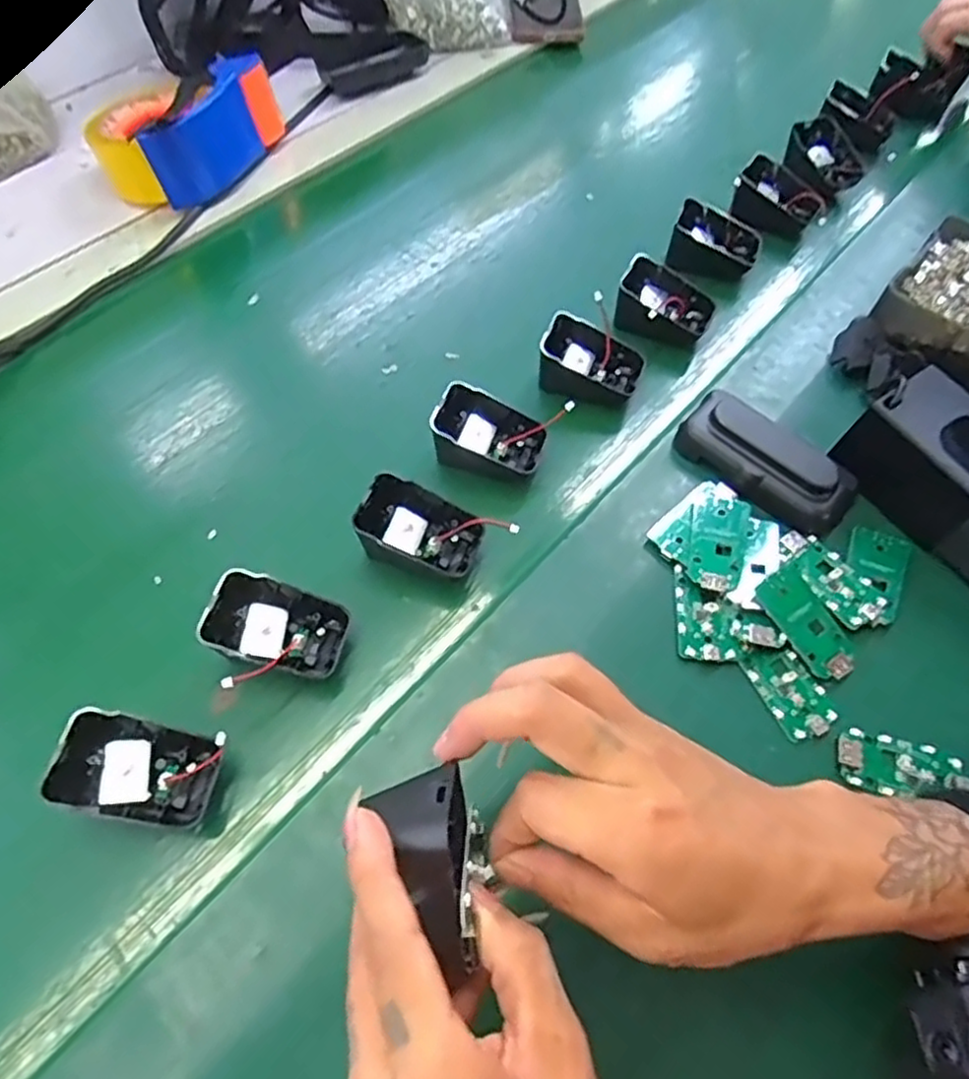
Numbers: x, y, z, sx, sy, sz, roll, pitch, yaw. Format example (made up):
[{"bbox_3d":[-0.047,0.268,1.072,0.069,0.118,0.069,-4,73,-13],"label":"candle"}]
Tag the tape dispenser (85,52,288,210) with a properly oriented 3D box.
[{"bbox_3d":[-0.257,-0.345,0.589,0.103,0.067,0.143,29,63,16],"label":"tape dispenser"}]

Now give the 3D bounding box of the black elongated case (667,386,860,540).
[{"bbox_3d":[0.173,-0.050,0.429,0.107,0.029,0.049,37,66,21],"label":"black elongated case"}]

